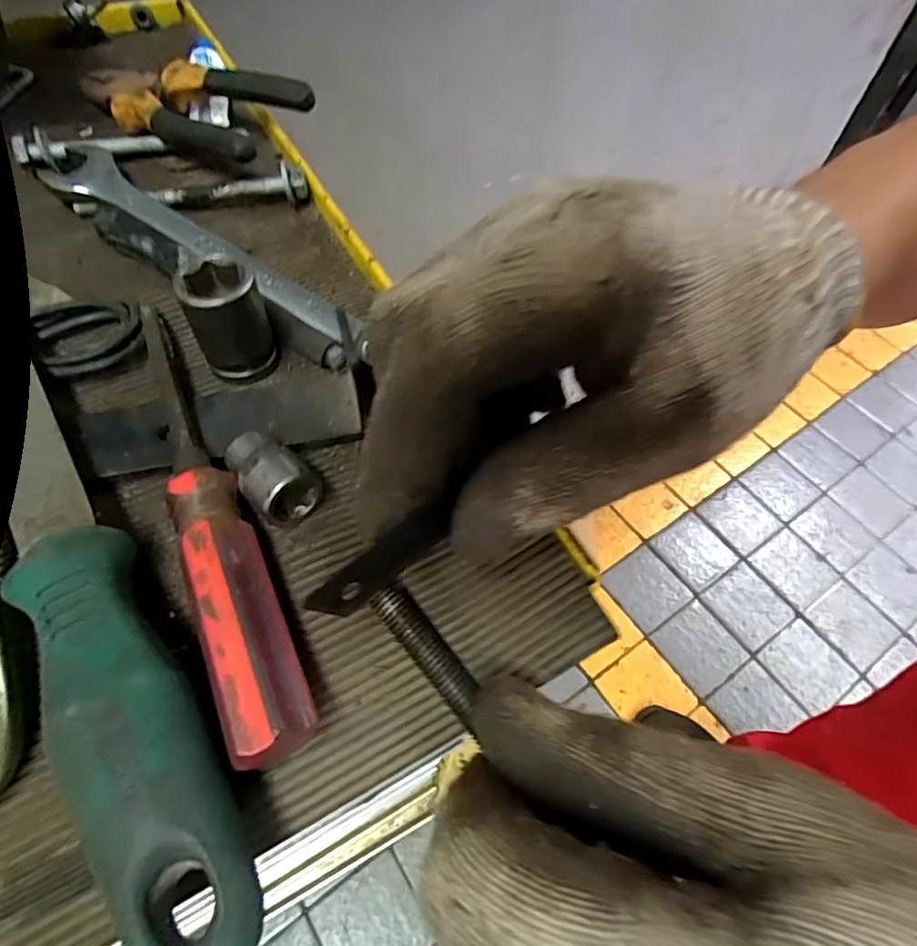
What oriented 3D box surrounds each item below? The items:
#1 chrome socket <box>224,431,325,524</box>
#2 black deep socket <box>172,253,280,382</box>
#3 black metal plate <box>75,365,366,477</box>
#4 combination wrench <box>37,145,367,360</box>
[{"bbox_3d":[-0.058,0.000,0.173,0.019,0.015,0.030,-33,64,-22],"label":"chrome socket"},{"bbox_3d":[-0.079,-0.053,0.197,0.024,0.038,0.027,-19,60,-15],"label":"black deep socket"},{"bbox_3d":[-0.080,-0.019,0.193,0.089,0.004,0.031,-10,58,-9],"label":"black metal plate"},{"bbox_3d":[-0.107,-0.091,0.229,0.170,0.014,0.031,34,62,18],"label":"combination wrench"}]

